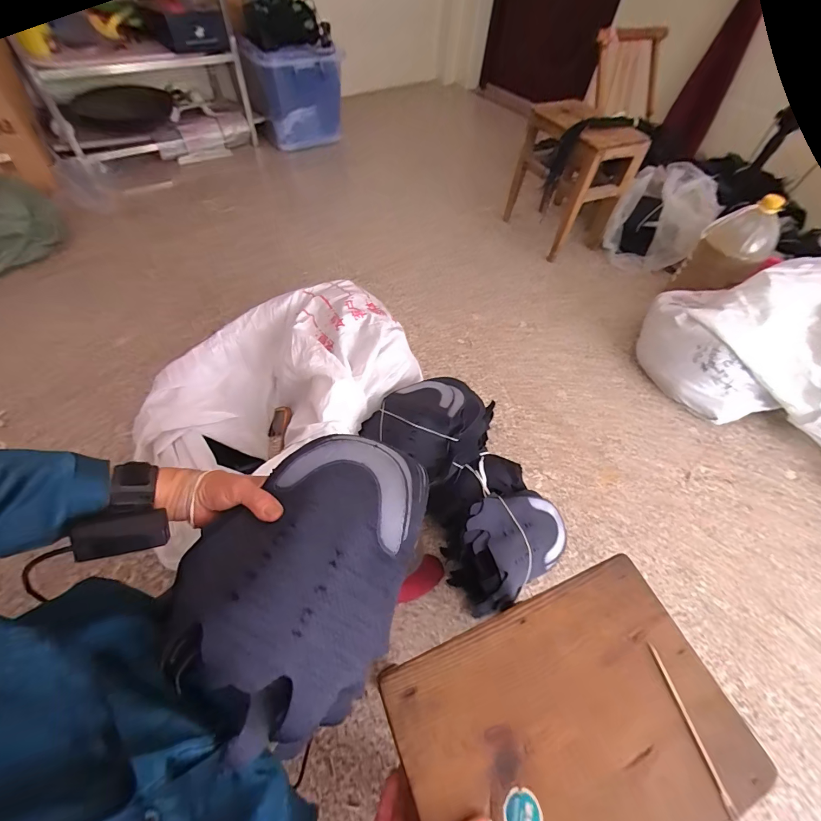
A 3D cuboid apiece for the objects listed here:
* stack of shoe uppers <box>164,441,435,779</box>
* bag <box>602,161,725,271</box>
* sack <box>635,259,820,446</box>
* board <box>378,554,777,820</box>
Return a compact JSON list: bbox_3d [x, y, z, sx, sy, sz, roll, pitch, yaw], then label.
[{"bbox_3d":[-0.099,0.150,0.364,0.194,0.076,0.268,30,60,15],"label":"stack of shoe uppers"},{"bbox_3d":[0.996,-0.758,1.499,0.312,0.293,0.335,33,59,16],"label":"bag"},{"bbox_3d":[1.040,-0.153,1.097,0.604,0.285,0.492,3,56,-4],"label":"sack"},{"bbox_3d":[0.160,0.312,0.369,0.322,0.014,0.225,-18,60,-15],"label":"board"}]

